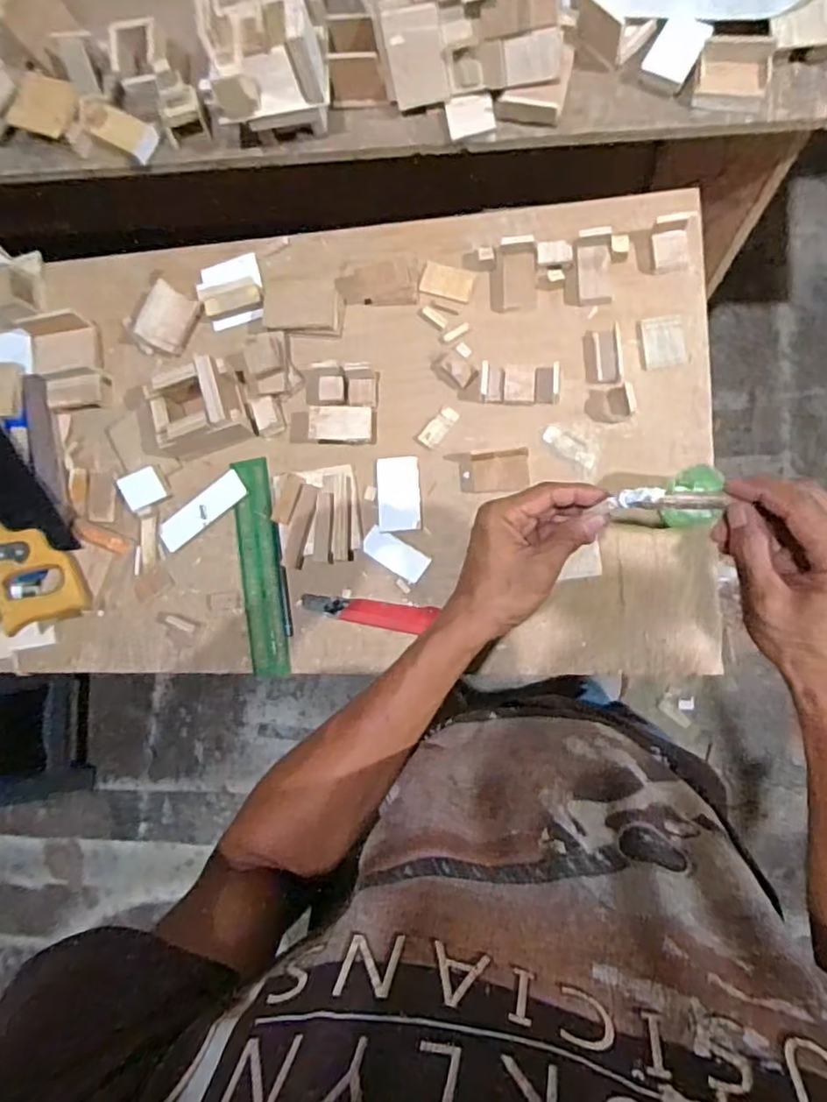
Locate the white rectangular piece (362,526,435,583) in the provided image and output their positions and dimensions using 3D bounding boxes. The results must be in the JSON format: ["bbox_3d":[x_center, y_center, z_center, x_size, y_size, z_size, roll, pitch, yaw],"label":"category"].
[{"bbox_3d":[-0.021,0.003,0.705,0.077,0.005,0.034,32,92,7],"label":"white rectangular piece"}]

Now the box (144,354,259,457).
[{"bbox_3d":[-0.248,-0.163,0.704,0.105,0.068,0.095,-18,82,7],"label":"box"}]

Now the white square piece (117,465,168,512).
[{"bbox_3d":[-0.320,-0.074,0.734,0.044,0.006,0.042,-30,93,-14],"label":"white square piece"}]

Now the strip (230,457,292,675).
[{"bbox_3d":[-0.180,0.019,0.729,0.047,0.008,0.250,-8,87,7],"label":"strip"}]

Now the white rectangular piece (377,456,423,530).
[{"bbox_3d":[-0.017,-0.065,0.714,0.049,0.007,0.084,-4,87,7],"label":"white rectangular piece"}]

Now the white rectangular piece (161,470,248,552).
[{"bbox_3d":[-0.250,-0.049,0.734,0.116,0.007,0.037,-39,80,-1],"label":"white rectangular piece"}]

